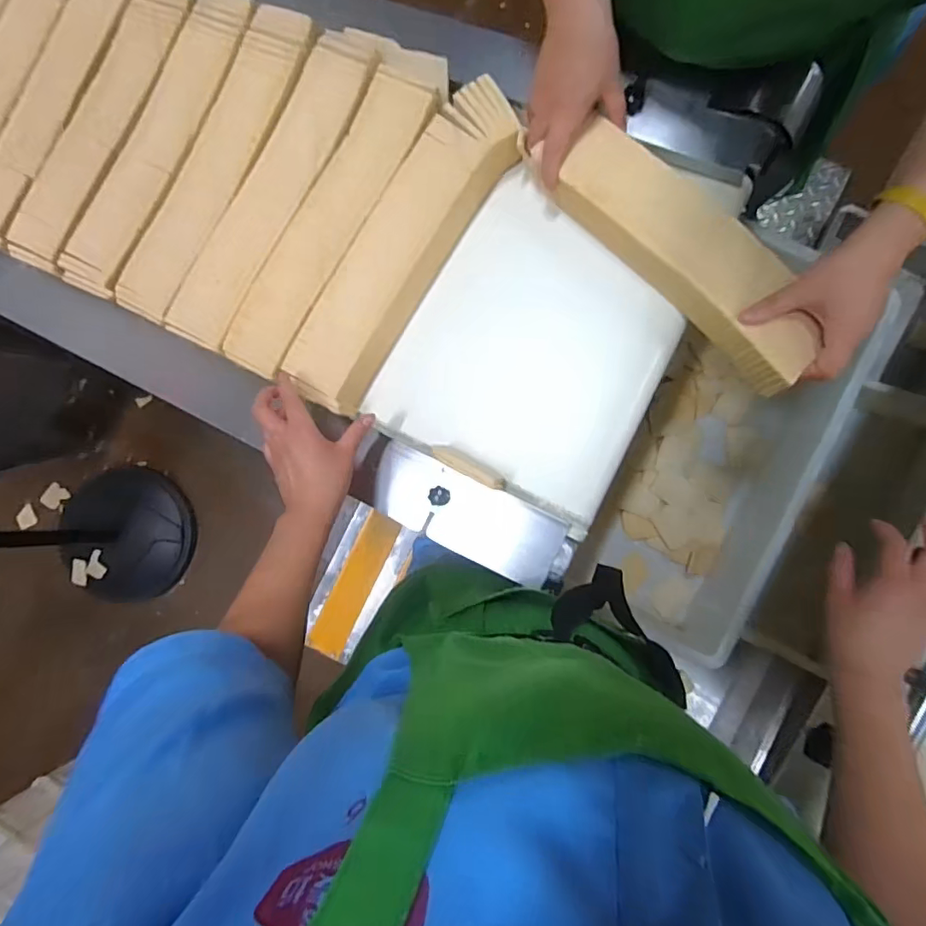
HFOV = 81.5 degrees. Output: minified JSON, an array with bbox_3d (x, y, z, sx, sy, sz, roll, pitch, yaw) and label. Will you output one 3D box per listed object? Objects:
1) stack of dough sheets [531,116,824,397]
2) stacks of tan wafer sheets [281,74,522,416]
[{"bbox_3d":[0.225,-0.208,0.536,0.307,0.035,0.091,46,113,8],"label":"stack of dough sheets"},{"bbox_3d":[-0.065,-0.233,0.588,0.095,0.044,0.368,32,92,3],"label":"stacks of tan wafer sheets"}]

